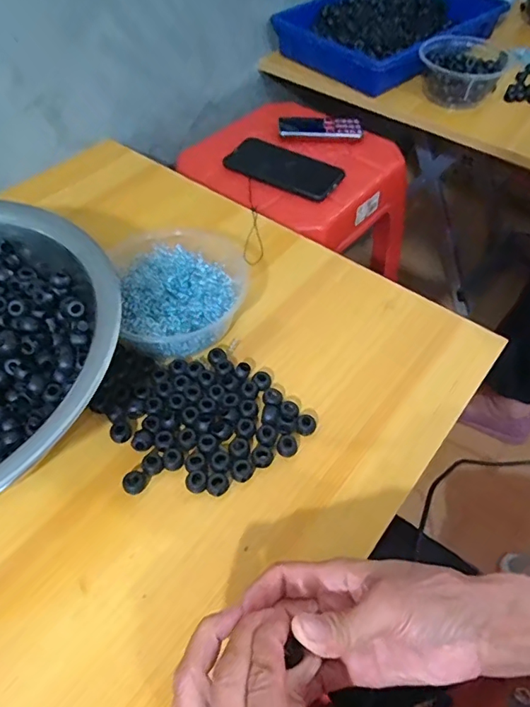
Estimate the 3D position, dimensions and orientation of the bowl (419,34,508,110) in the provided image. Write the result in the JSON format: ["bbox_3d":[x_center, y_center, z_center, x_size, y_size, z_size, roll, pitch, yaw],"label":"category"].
[{"bbox_3d":[0.291,-0.422,0.748,0.113,0.071,0.114,1,52,-1],"label":"bowl"}]

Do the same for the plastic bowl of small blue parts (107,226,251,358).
[{"bbox_3d":[-0.077,-0.062,0.486,0.123,0.043,0.142,-12,53,-11],"label":"plastic bowl of small blue parts"}]

